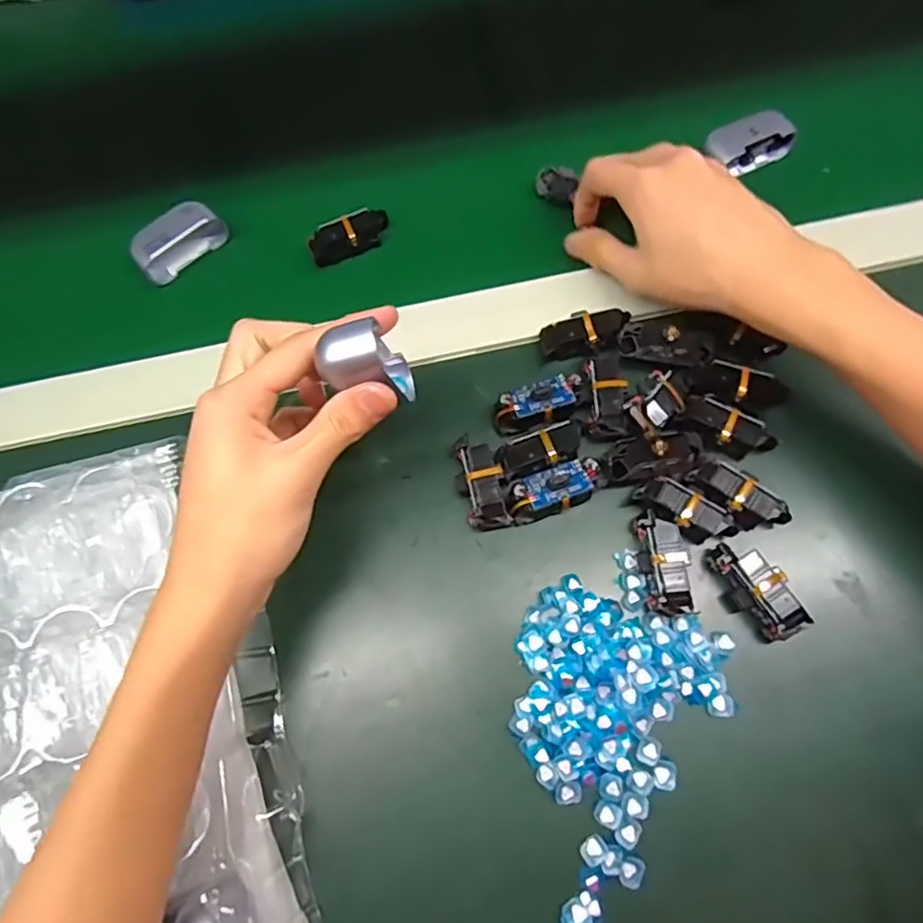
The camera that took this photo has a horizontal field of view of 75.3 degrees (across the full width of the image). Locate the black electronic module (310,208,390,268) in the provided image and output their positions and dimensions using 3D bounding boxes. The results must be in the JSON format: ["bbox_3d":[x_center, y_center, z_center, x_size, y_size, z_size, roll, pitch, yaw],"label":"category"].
[{"bbox_3d":[-0.072,-0.148,0.394,0.055,0.016,0.024,-26,73,-7],"label":"black electronic module"}]

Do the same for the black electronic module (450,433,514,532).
[{"bbox_3d":[0.011,0.012,0.332,0.024,0.023,0.053,-11,72,-2],"label":"black electronic module"}]

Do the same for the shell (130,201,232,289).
[{"bbox_3d":[-0.187,-0.146,0.395,0.059,0.030,0.020,-39,75,-11],"label":"shell"}]

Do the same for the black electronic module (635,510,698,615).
[{"bbox_3d":[0.106,0.054,0.313,0.025,0.019,0.051,-4,72,0],"label":"black electronic module"}]

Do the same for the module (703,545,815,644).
[{"bbox_3d":[0.151,0.065,0.308,0.022,0.022,0.052,-27,73,-7],"label":"module"}]

